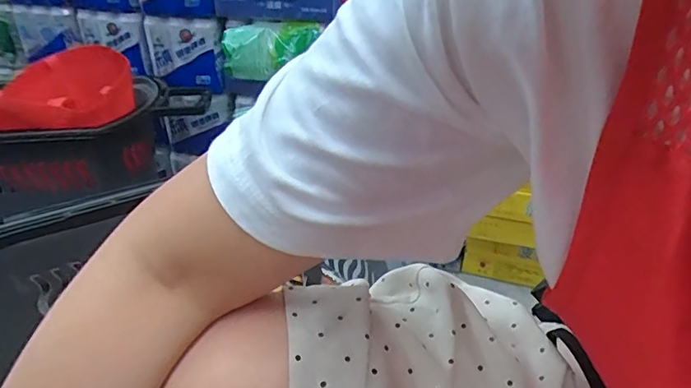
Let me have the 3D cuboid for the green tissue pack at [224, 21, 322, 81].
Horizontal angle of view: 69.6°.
[{"bbox_3d":[-0.156,-0.288,1.011,0.196,0.108,0.054,2,29,5],"label":"green tissue pack"}]

